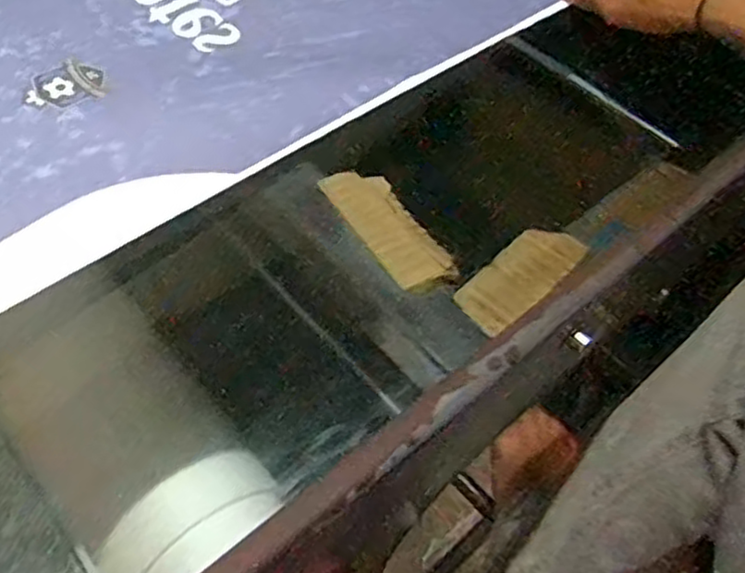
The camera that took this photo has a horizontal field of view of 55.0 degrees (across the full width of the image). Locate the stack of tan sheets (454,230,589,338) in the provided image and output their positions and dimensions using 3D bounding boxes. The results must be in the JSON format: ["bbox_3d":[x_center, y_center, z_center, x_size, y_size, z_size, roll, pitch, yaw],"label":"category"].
[{"bbox_3d":[0.083,-0.006,0.403,0.037,0.010,0.077,40,63,22],"label":"stack of tan sheets"}]

